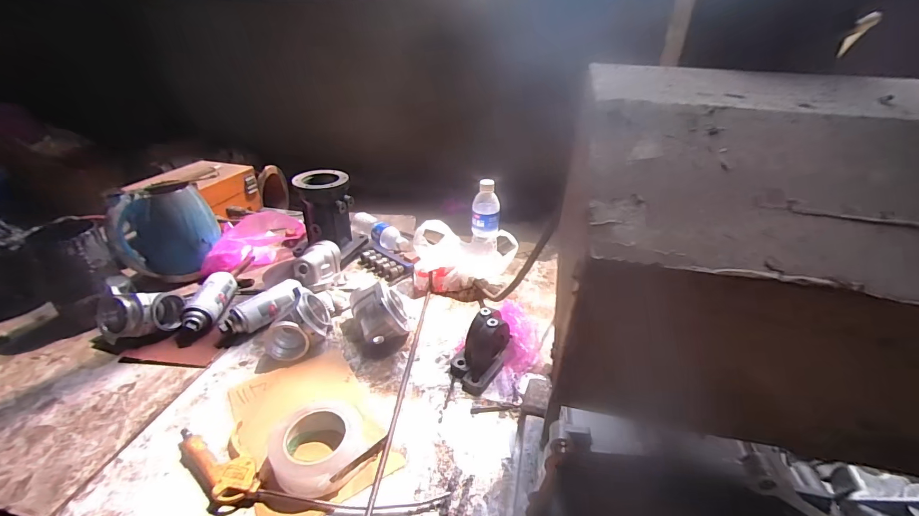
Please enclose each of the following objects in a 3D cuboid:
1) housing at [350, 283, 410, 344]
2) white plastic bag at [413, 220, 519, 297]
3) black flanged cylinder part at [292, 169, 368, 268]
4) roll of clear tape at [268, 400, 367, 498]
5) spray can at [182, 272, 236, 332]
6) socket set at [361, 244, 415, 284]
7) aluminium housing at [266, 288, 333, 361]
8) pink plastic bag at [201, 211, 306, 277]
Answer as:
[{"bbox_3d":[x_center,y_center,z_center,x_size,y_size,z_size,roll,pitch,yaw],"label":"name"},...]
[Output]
[{"bbox_3d":[-0.155,0.105,0.771,0.098,0.093,0.114,-10,32,-17],"label":"housing"},{"bbox_3d":[0.001,-0.001,0.918,0.211,0.122,0.102,-3,30,-6],"label":"white plastic bag"},{"bbox_3d":[-0.328,-0.106,0.991,0.133,0.195,0.127,8,31,13],"label":"black flanged cylinder part"},{"bbox_3d":[-0.188,0.249,0.537,0.111,0.049,0.121,0,30,0],"label":"roll of clear tape"},{"bbox_3d":[-0.508,0.086,0.810,0.055,0.052,0.162,-3,30,-7],"label":"spray can"},{"bbox_3d":[-0.193,0.014,1.005,0.178,0.037,0.080,27,39,37],"label":"socket set"},{"bbox_3d":[-0.299,0.119,0.739,0.097,0.087,0.127,-1,30,-2],"label":"aluminium housing"},{"bbox_3d":[-0.531,-0.044,1.012,0.098,0.096,0.265,19,35,29],"label":"pink plastic bag"}]

